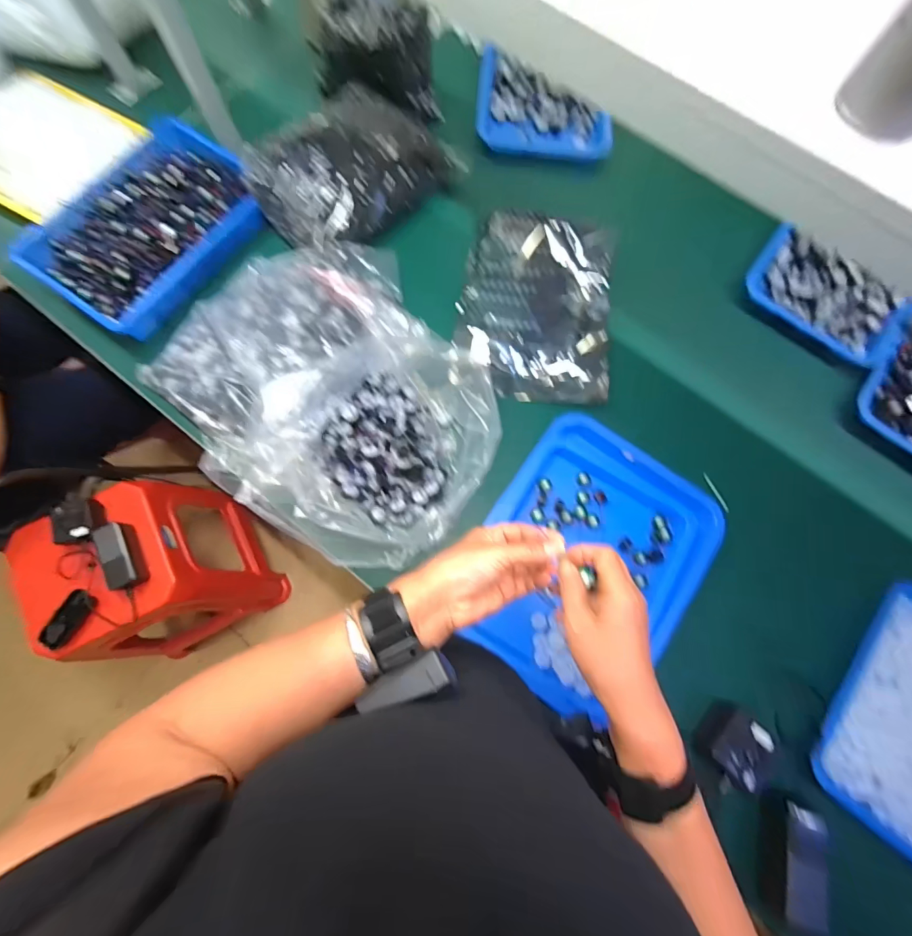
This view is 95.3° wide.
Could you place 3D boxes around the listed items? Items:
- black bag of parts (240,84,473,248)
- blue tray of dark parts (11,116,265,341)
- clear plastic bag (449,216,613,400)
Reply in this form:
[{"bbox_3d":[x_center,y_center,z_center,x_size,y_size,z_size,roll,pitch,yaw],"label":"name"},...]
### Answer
[{"bbox_3d":[-0.178,-0.528,0.727,0.342,0.093,0.207,-41,81,-10],"label":"black bag of parts"},{"bbox_3d":[-0.524,-0.419,0.715,0.255,0.052,0.372,36,78,7],"label":"blue tray of dark parts"},{"bbox_3d":[0.141,-0.297,0.704,0.253,0.042,0.346,8,76,0],"label":"clear plastic bag"}]

